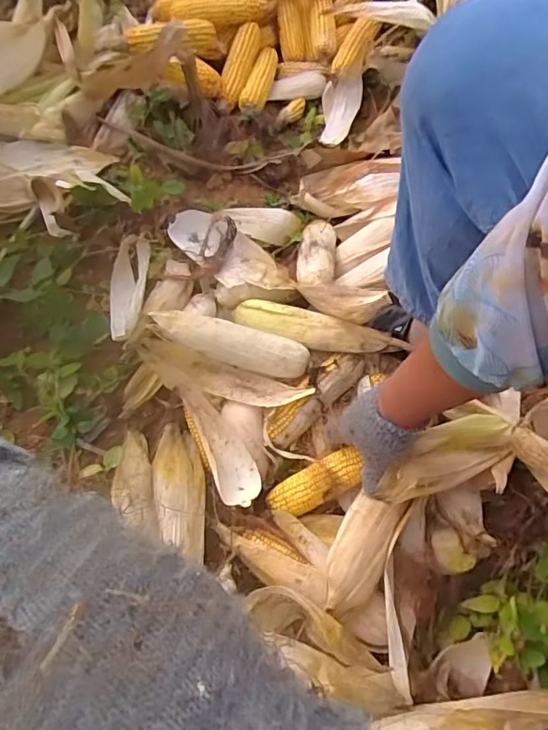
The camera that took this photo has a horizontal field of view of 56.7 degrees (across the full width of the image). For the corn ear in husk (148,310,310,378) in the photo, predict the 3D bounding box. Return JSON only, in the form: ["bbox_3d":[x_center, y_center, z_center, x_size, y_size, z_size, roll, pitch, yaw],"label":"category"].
[{"bbox_3d":[-0.062,-0.032,0.705,0.219,0.046,0.060,9,67,7],"label":"corn ear in husk"}]

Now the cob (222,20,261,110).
[{"bbox_3d":[-0.070,-0.619,1.049,0.054,0.052,0.203,9,67,7],"label":"cob"}]

